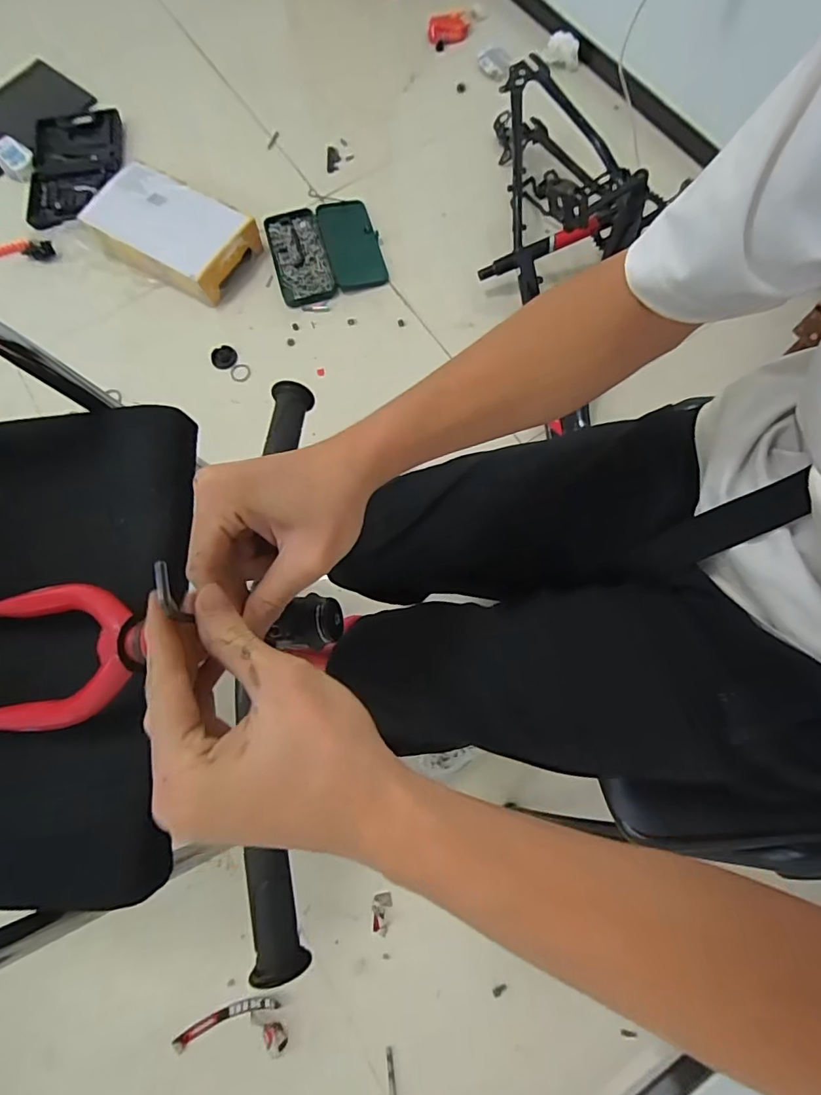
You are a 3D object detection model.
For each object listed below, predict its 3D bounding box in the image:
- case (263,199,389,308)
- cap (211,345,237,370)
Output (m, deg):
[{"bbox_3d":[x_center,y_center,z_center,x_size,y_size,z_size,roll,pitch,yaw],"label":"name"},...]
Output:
[{"bbox_3d":[-0.195,-0.687,1.163,0.247,0.050,0.255,-15,75,-4],"label":"case"},{"bbox_3d":[-0.408,-0.418,1.102,0.055,0.008,0.055,0,75,0],"label":"cap"}]

